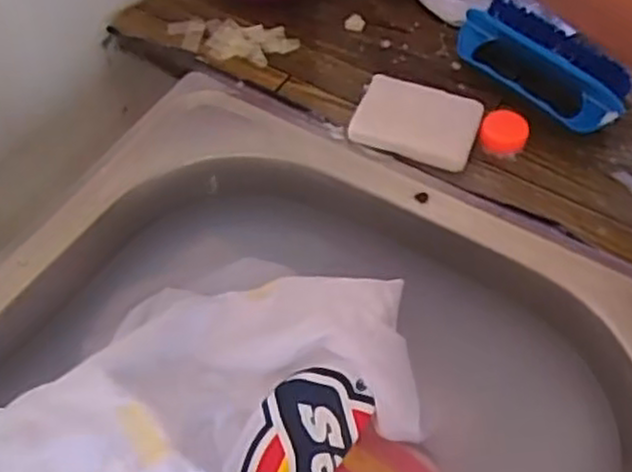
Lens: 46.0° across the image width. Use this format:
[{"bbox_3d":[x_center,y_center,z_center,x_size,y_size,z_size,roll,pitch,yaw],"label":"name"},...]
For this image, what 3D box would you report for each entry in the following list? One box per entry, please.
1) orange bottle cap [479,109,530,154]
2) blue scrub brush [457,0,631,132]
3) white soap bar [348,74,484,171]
[{"bbox_3d":[0.127,-0.069,0.502,0.031,0.013,0.032,1,53,-1],"label":"orange bottle cap"},{"bbox_3d":[0.154,-0.118,0.517,0.126,0.047,0.039,38,61,23],"label":"blue scrub brush"},{"bbox_3d":[0.070,-0.078,0.503,0.079,0.017,0.060,17,55,10],"label":"white soap bar"}]

